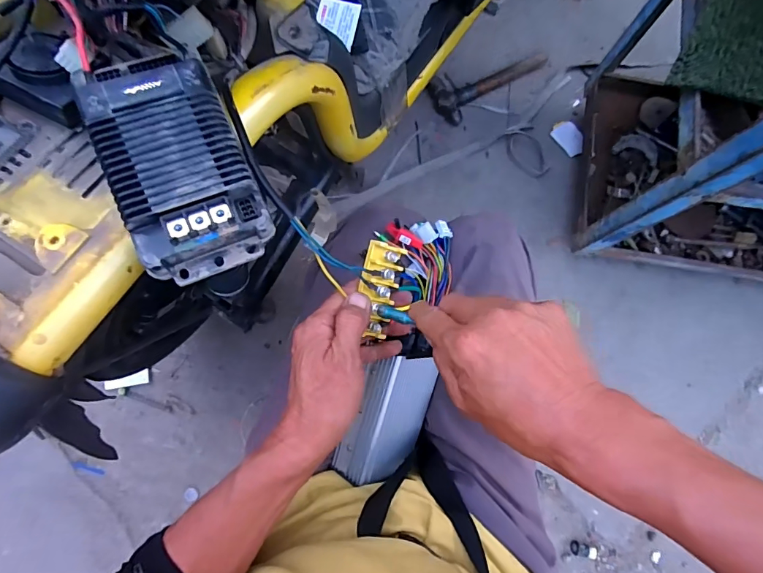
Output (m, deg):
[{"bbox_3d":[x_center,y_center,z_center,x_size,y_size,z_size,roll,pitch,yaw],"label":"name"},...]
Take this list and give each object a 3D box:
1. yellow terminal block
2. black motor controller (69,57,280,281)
[{"bbox_3d":[-0.002,0.004,0.381,0.038,0.021,0.081,13,84,-22],"label":"yellow terminal block"},{"bbox_3d":[-0.139,-0.084,0.306,0.089,0.038,0.151,-20,82,-10],"label":"black motor controller"}]

